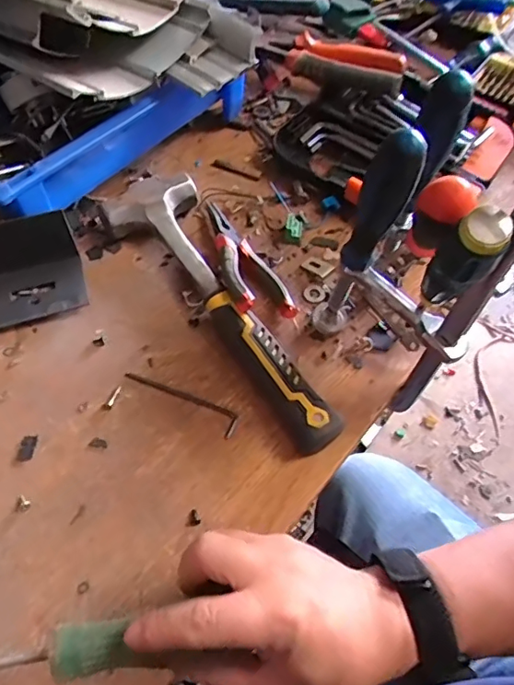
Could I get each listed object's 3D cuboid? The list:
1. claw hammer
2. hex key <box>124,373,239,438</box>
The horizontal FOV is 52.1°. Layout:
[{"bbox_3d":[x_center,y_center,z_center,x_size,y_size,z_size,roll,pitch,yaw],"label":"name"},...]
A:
[{"bbox_3d":[-0.022,-0.039,0.456,0.080,0.033,0.292,-33,66,-21],"label":"claw hammer"},{"bbox_3d":[-0.061,0.045,0.418,0.099,0.004,0.020,25,61,11],"label":"hex key"}]

